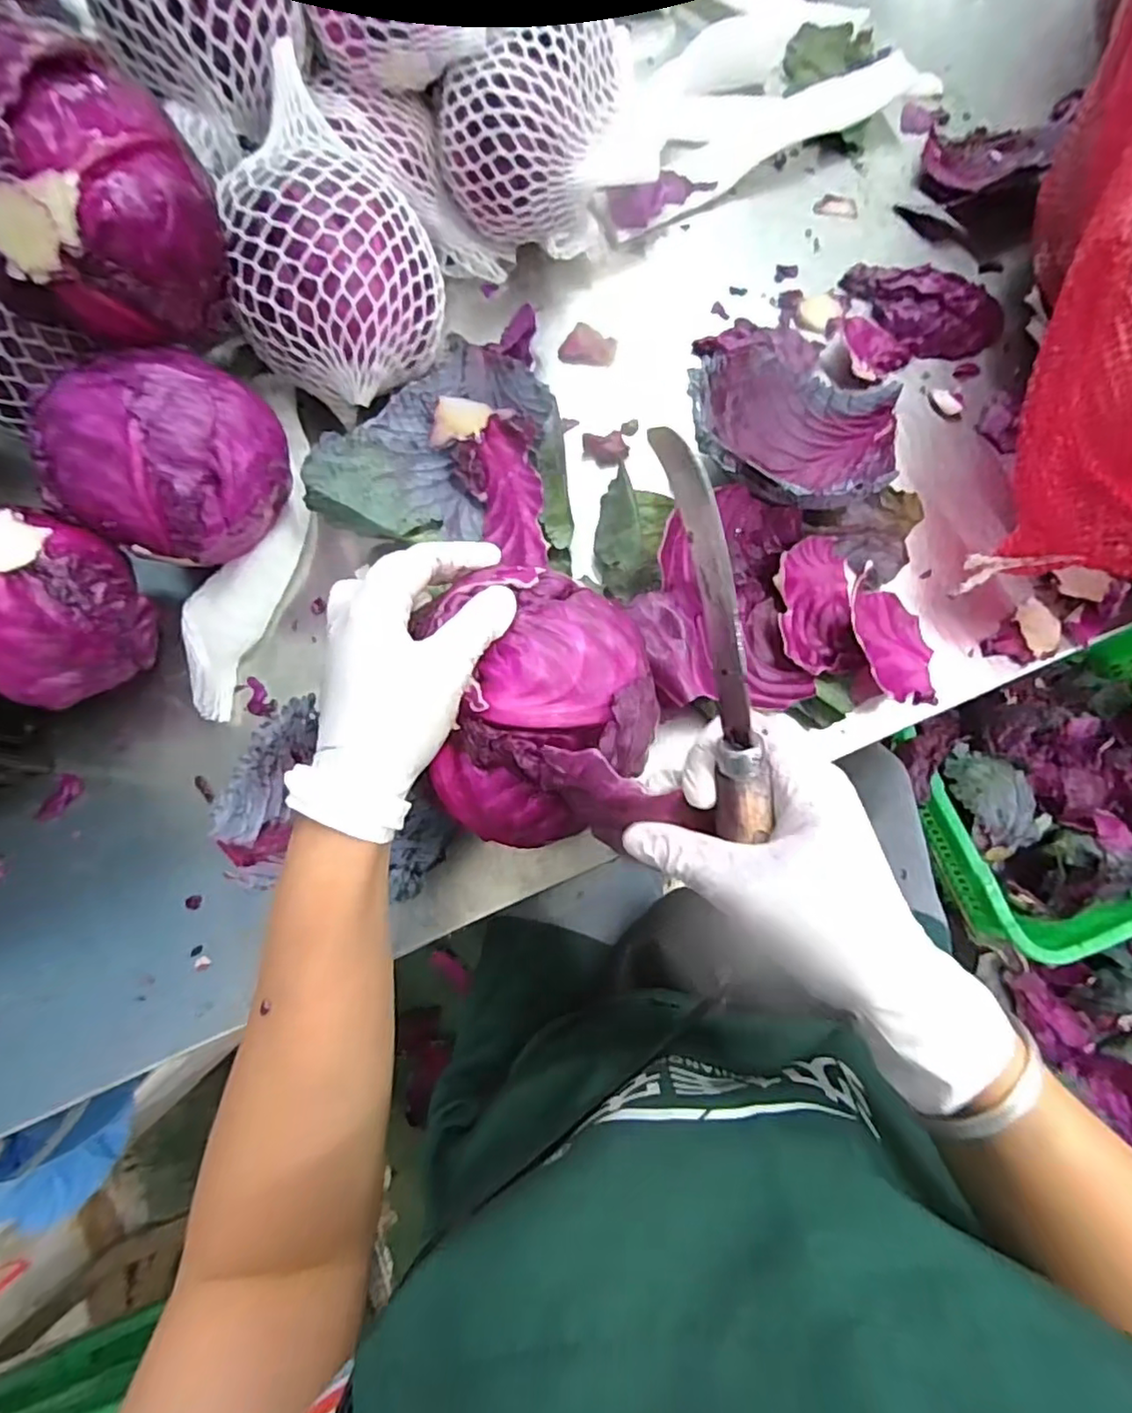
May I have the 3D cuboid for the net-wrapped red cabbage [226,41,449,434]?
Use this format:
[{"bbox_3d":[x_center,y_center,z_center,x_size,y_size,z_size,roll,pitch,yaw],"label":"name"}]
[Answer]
[{"bbox_3d":[-0.161,-0.294,0.410,0.135,0.104,0.158,-40,79,-7],"label":"net-wrapped red cabbage"}]

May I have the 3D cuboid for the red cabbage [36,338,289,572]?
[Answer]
[{"bbox_3d":[-0.236,-0.151,0.373,0.100,0.095,0.111,10,78,4],"label":"red cabbage"}]

